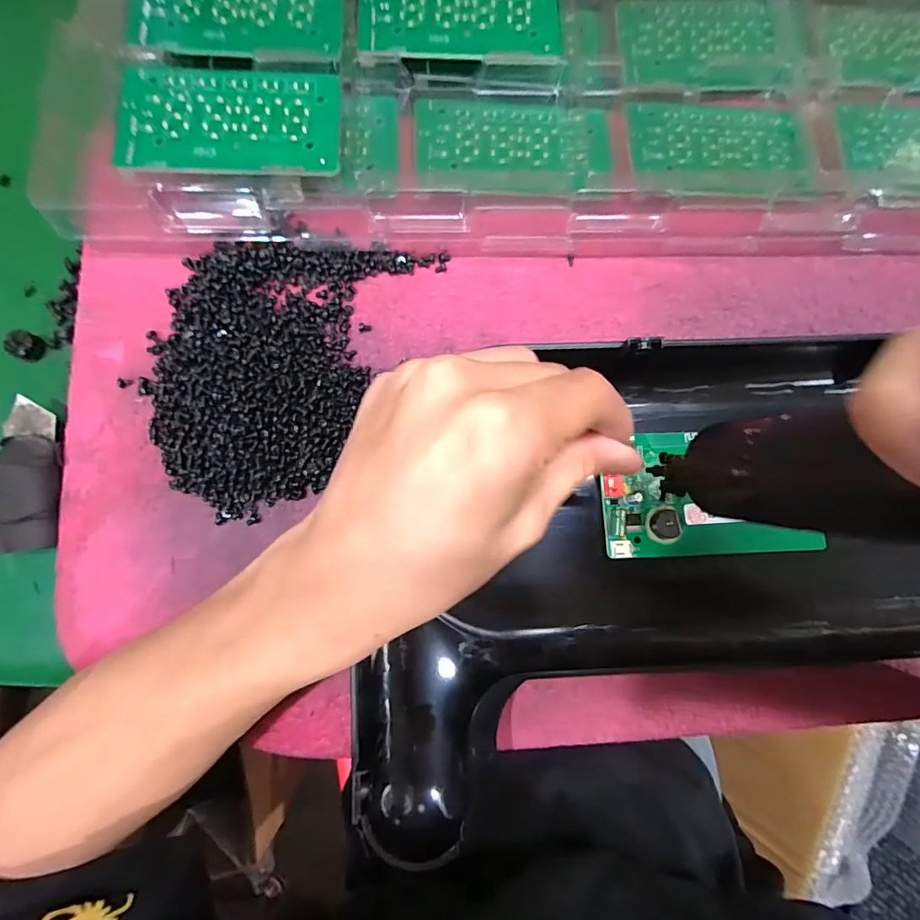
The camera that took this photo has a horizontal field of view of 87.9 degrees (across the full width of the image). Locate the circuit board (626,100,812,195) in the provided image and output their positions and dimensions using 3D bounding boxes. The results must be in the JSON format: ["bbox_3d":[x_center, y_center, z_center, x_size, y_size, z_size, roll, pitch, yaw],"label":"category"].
[{"bbox_3d":[0.140,-0.170,0.259,0.095,0.008,0.058,8,78,-3],"label":"circuit board"}]

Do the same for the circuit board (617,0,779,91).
[{"bbox_3d":[0.135,-0.238,0.272,0.087,0.004,0.064,1,79,-4],"label":"circuit board"}]

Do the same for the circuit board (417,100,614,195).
[{"bbox_3d":[0.029,-0.170,0.257,0.104,0.004,0.057,4,77,-2],"label":"circuit board"}]

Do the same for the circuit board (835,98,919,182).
[{"bbox_3d":[0.265,-0.182,0.270,0.103,0.005,0.050,-5,81,-5],"label":"circuit board"}]

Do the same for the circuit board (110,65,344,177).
[{"bbox_3d":[-0.113,-0.168,0.236,0.105,0.004,0.057,-1,80,-4],"label":"circuit board"}]

